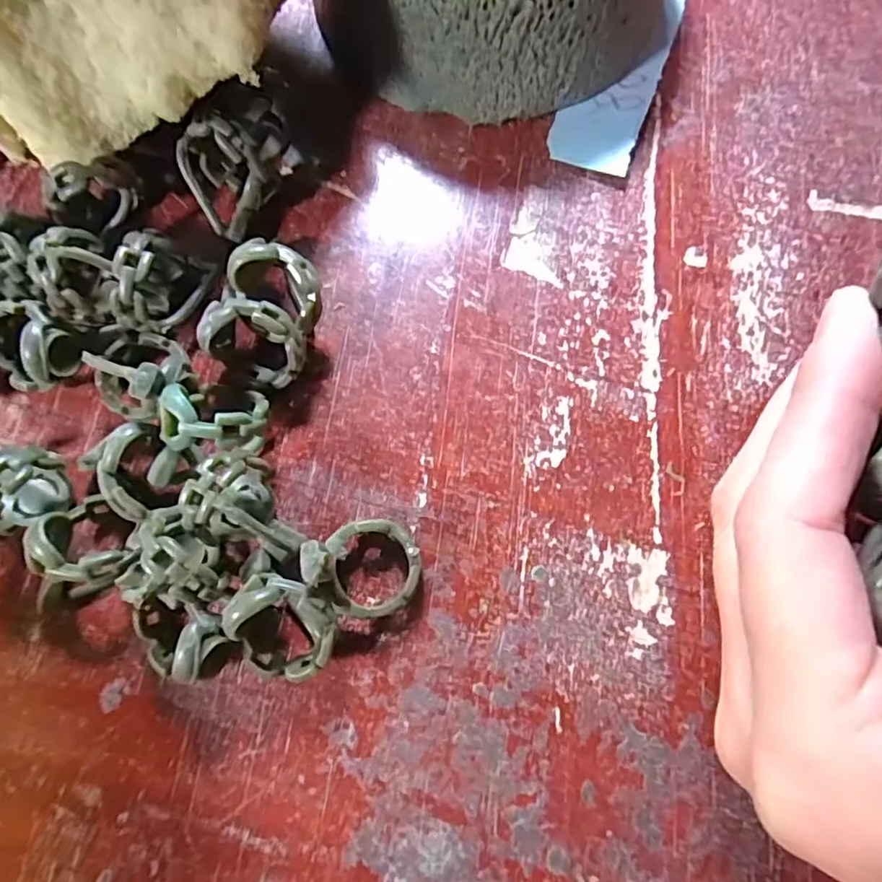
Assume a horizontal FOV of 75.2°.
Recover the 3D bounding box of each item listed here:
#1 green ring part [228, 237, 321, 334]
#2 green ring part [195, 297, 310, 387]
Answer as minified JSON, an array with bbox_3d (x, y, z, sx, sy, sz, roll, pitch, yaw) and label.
[{"bbox_3d":[-0.042,-0.040,0.156,0.026,0.023,0.017,23,78,4],"label":"green ring part"},{"bbox_3d":[-0.048,-0.026,0.153,0.026,0.022,0.017,17,78,3],"label":"green ring part"}]

